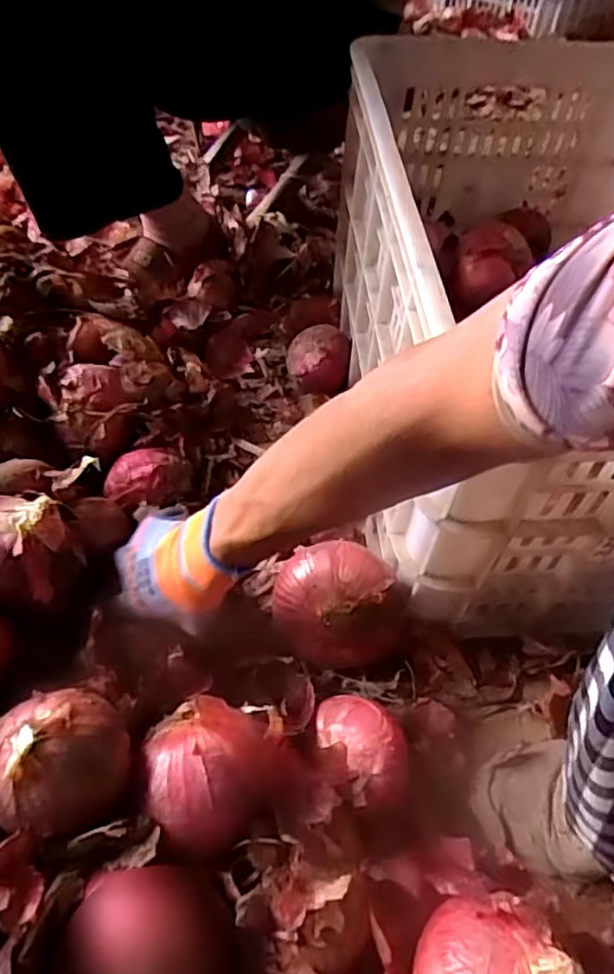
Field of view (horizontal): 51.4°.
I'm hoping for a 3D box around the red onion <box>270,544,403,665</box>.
[{"bbox_3d":[0.025,0.098,0.514,0.104,0.079,0.082,5,54,-1],"label":"red onion"}]

